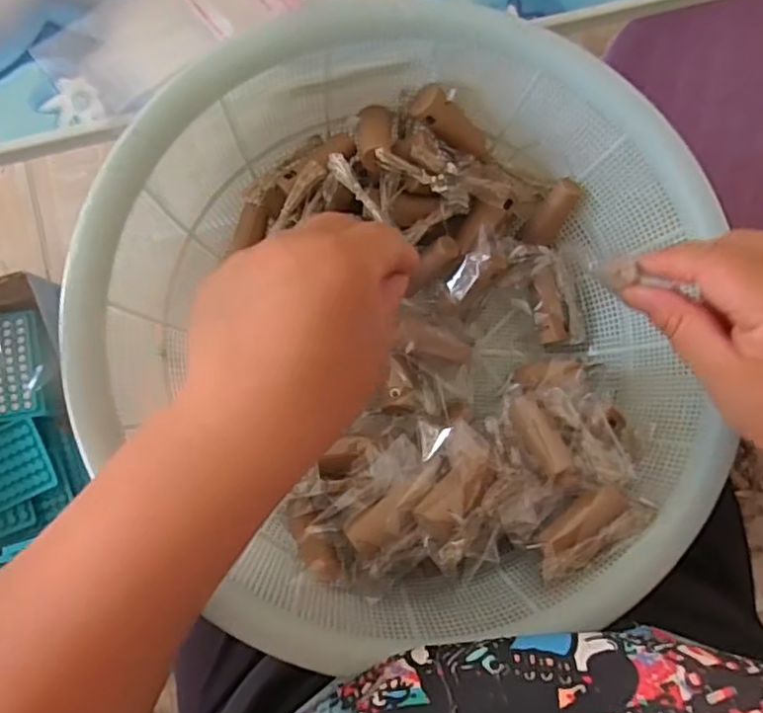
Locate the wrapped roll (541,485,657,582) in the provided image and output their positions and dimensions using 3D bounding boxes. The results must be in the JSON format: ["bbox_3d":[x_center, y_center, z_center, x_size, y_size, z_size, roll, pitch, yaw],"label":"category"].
[{"bbox_3d":[0.106,0.089,0.330,0.060,0.019,0.028,-33,86,-5],"label":"wrapped roll"}]

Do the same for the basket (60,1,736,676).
[{"bbox_3d":[0.029,-0.011,0.354,0.315,0.137,0.319,0,79,0],"label":"basket"}]

